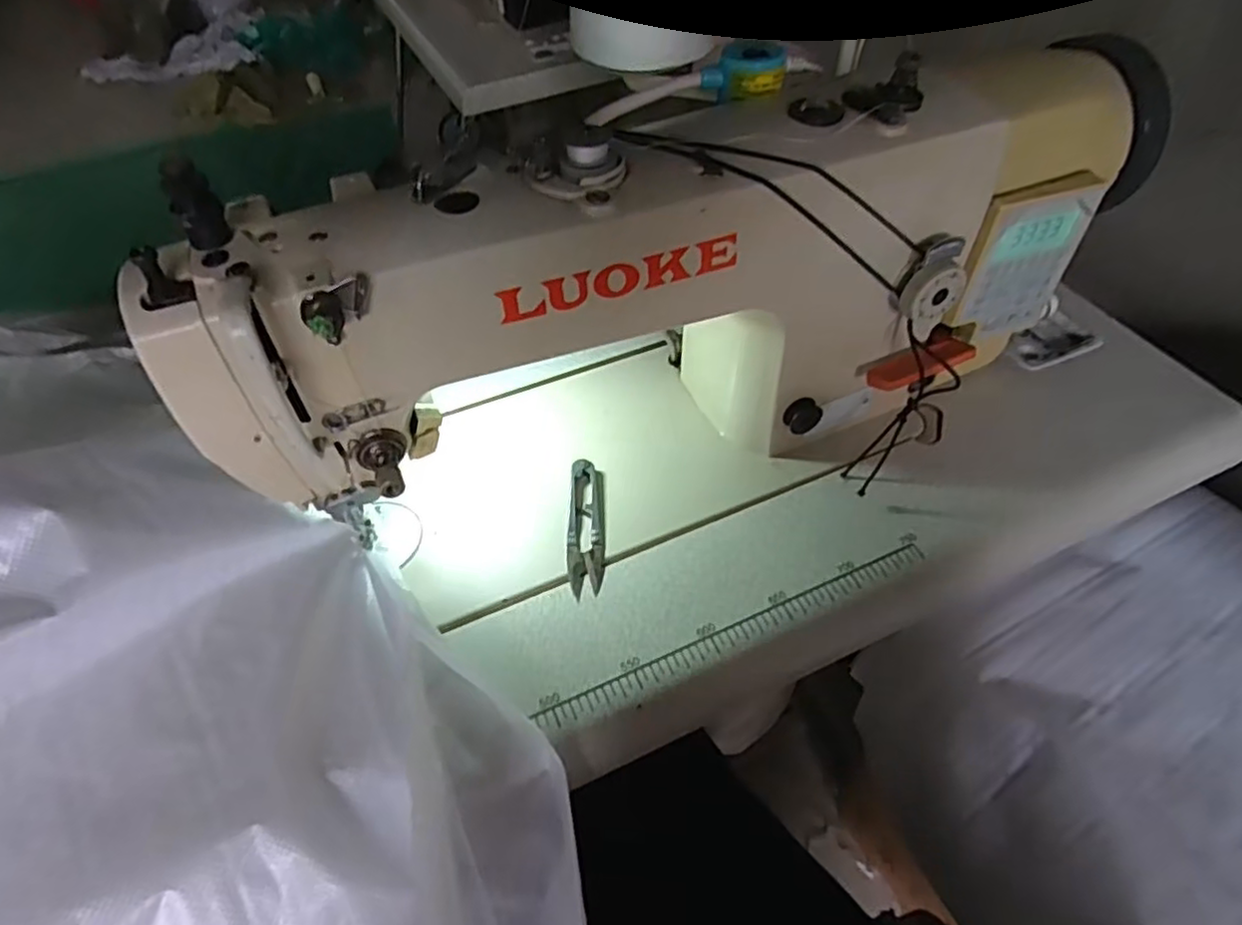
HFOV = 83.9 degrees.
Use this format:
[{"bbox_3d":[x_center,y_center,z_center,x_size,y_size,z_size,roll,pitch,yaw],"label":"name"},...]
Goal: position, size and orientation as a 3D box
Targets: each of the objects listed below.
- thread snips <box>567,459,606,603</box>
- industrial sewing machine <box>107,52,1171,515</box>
[{"bbox_3d":[-0.025,0.042,0.464,0.023,0.010,0.101,-5,50,-2],"label":"thread snips"},{"bbox_3d":[0.060,-0.099,0.435,0.575,0.237,0.140,-17,52,-12],"label":"industrial sewing machine"}]

